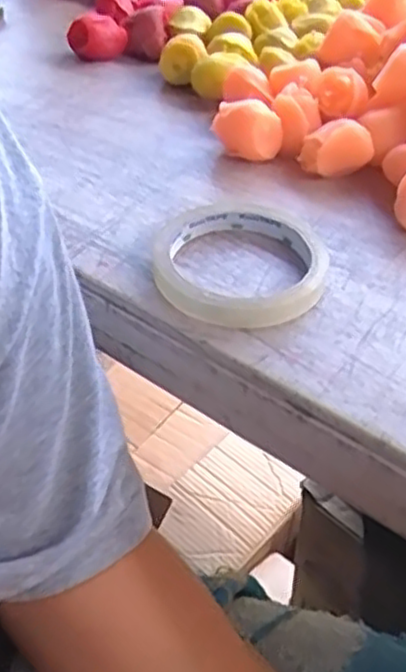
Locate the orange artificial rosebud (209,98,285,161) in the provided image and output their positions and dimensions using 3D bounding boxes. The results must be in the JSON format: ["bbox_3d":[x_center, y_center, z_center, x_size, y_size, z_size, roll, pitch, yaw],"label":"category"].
[{"bbox_3d":[0.029,-0.135,0.458,0.043,0.033,0.029,29,48,24],"label":"orange artificial rosebud"}]

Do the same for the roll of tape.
[{"bbox_3d":[0.020,-0.040,0.376,0.090,0.014,0.092,2,43,-2],"label":"roll of tape"}]

